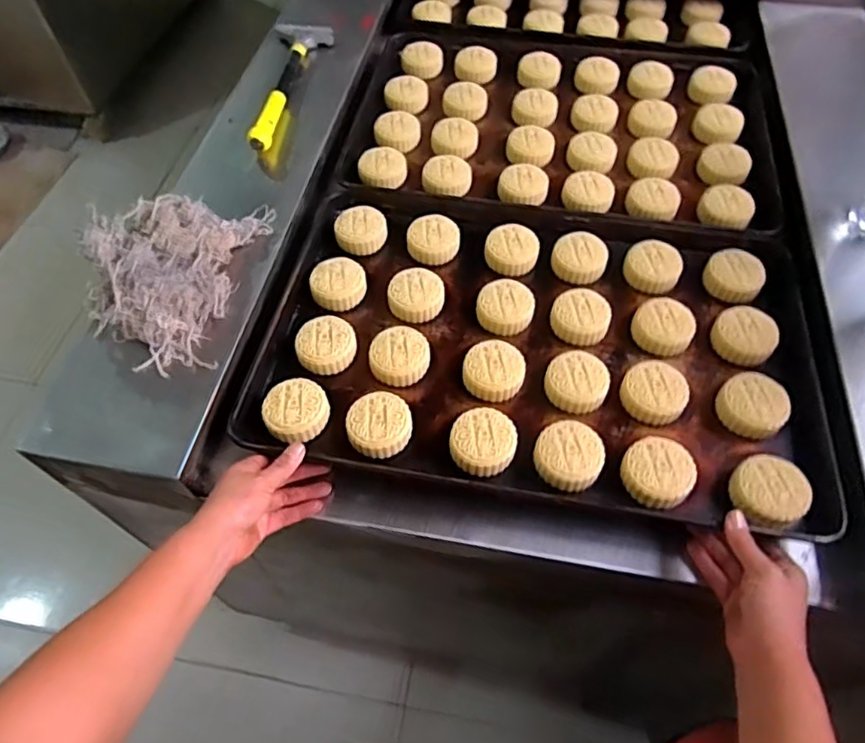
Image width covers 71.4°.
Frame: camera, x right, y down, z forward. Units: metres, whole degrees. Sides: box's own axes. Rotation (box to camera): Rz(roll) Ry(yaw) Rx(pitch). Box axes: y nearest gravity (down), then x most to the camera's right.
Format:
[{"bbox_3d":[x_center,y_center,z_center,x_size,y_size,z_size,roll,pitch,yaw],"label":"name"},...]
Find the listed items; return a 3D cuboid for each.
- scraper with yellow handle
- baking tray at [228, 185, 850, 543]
[{"bbox_3d":[-0.221,-0.445,0.918,0.097,0.037,0.311,3,54,3],"label":"scraper with yellow handle"},{"bbox_3d":[0.119,-0.040,0.688,0.593,0.050,0.388,6,54,6],"label":"baking tray"}]

